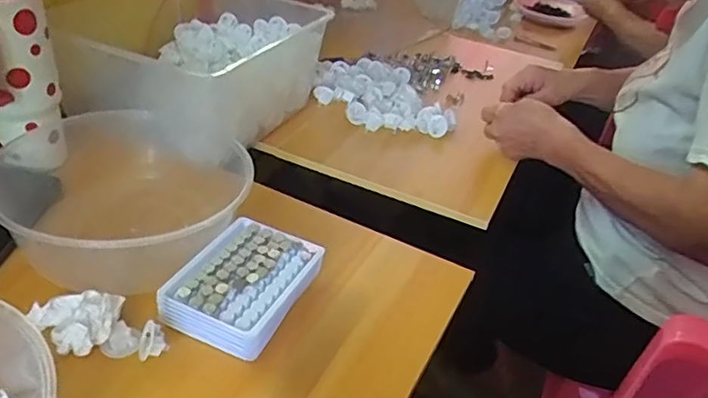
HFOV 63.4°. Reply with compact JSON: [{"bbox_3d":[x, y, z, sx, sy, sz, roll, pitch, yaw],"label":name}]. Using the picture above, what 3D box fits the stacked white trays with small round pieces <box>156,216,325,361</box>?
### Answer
[{"bbox_3d":[-0.098,0.078,0.519,0.095,0.046,0.125,19,37,16],"label":"stacked white trays with small round pieces"}]

